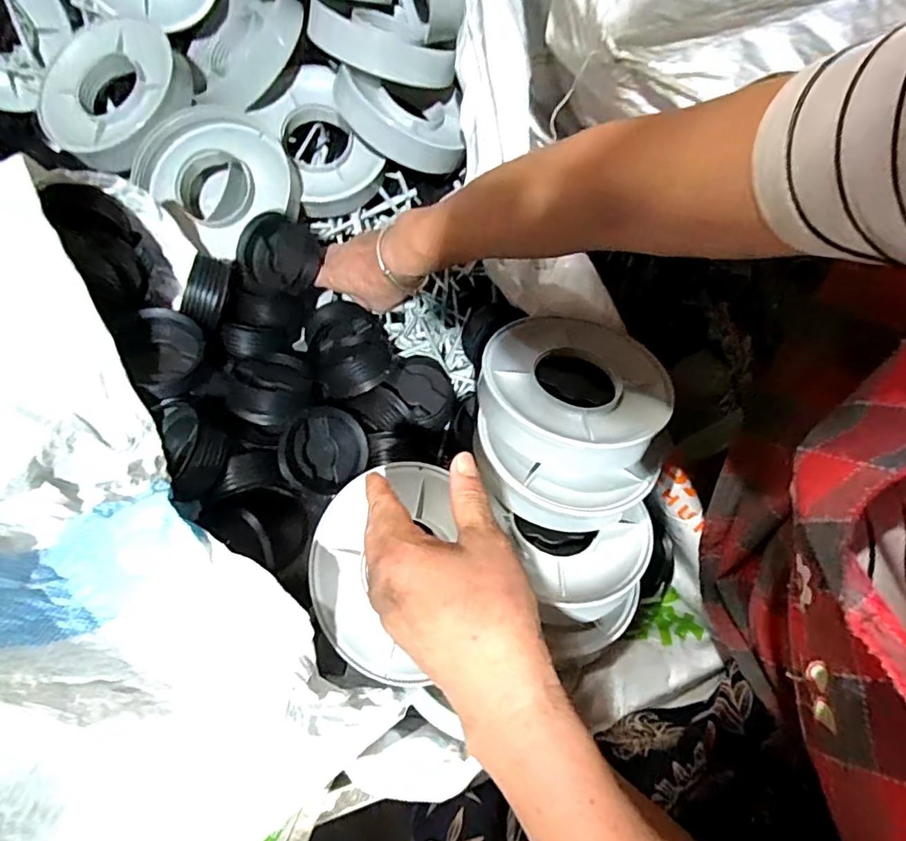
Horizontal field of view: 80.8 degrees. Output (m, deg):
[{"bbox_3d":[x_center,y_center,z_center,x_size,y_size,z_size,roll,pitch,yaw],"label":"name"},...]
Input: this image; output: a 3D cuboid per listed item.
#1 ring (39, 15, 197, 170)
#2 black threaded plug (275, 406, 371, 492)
[{"bbox_3d":[-0.361,-0.347,0.565,0.129,0.034,0.154,31,82,6],"label":"ring"},{"bbox_3d":[-0.115,0.026,0.472,0.072,0.031,0.068,0,80,1],"label":"black threaded plug"}]

